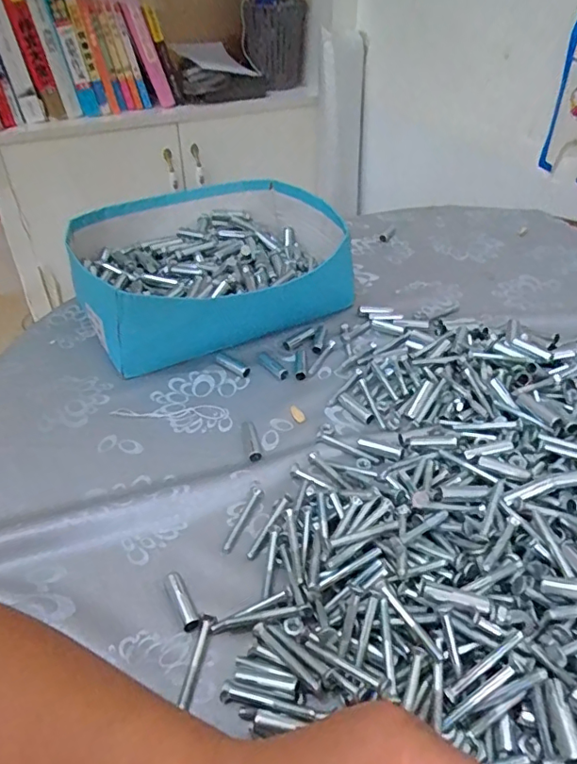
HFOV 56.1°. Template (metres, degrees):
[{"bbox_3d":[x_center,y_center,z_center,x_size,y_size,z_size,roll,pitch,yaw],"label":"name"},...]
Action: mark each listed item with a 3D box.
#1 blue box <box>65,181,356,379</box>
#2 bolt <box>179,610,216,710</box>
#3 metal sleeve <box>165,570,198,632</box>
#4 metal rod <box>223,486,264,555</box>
[{"bbox_3d":[-0.083,-0.137,0.631,0.309,0.089,0.248,-23,45,-25],"label":"blue box"},{"bbox_3d":[-0.056,0.169,0.329,0.007,0.008,0.054,8,40,10],"label":"bolt"},{"bbox_3d":[-0.070,0.144,0.357,0.011,0.012,0.040,-21,44,-22],"label":"metal sleeve"},{"bbox_3d":[-0.034,0.103,0.410,0.009,0.004,0.060,14,42,17],"label":"metal rod"}]

